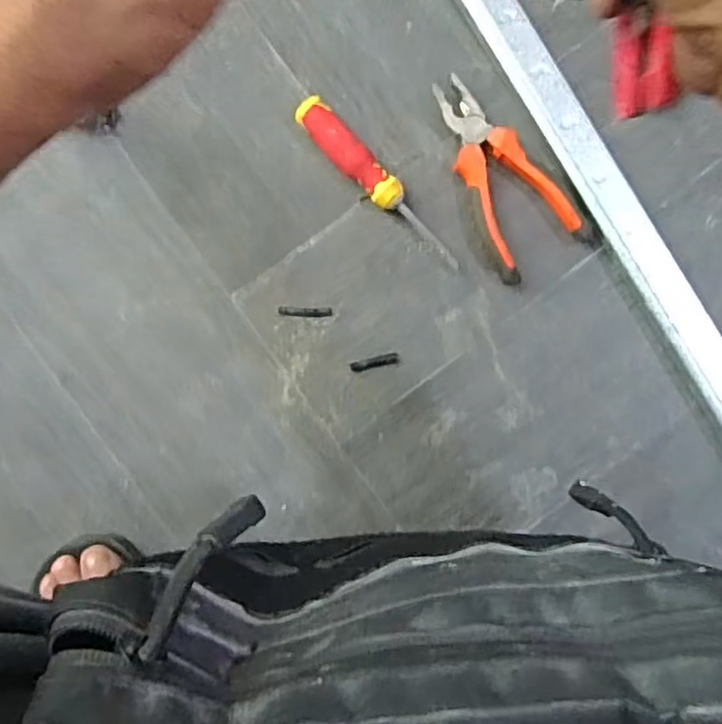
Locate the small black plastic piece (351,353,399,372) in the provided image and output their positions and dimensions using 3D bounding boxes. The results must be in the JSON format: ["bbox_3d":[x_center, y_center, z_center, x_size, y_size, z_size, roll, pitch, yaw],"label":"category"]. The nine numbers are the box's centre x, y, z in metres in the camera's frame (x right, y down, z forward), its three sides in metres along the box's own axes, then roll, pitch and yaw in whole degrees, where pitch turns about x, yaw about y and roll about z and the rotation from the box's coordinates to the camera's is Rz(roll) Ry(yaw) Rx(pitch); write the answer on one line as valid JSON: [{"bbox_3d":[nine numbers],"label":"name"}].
[{"bbox_3d":[0.012,0.001,0.605,0.041,0.004,0.009,-14,90,-2],"label":"small black plastic piece"}]

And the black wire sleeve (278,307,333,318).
[{"bbox_3d":[-0.046,-0.042,0.607,0.044,0.004,0.009,1,90,-2],"label":"black wire sleeve"}]

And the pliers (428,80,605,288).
[{"bbox_3d":[0.113,-0.153,0.603,0.084,0.025,0.174,-33,91,-2],"label":"pliers"}]

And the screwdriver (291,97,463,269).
[{"bbox_3d":[0.014,-0.144,0.596,0.029,0.027,0.177,-44,91,-2],"label":"screwdriver"}]

